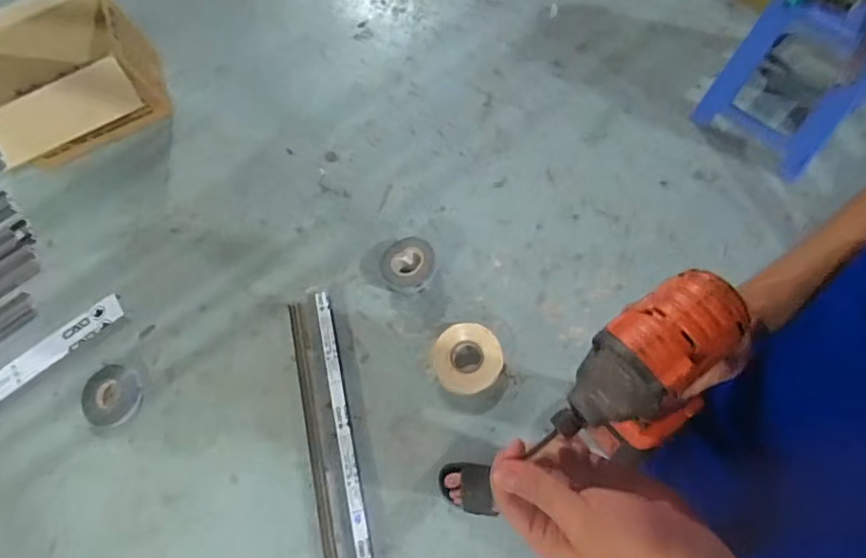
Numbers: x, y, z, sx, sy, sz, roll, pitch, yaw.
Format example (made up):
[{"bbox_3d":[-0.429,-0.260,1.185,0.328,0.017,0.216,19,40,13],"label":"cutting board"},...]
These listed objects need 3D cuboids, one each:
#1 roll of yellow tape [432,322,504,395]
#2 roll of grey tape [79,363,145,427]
[{"bbox_3d":[0.094,0.217,1.492,0.183,0.061,0.178,-3,71,7],"label":"roll of yellow tape"},{"bbox_3d":[-0.945,0.343,1.607,0.161,0.039,0.171,-1,66,2],"label":"roll of grey tape"}]

